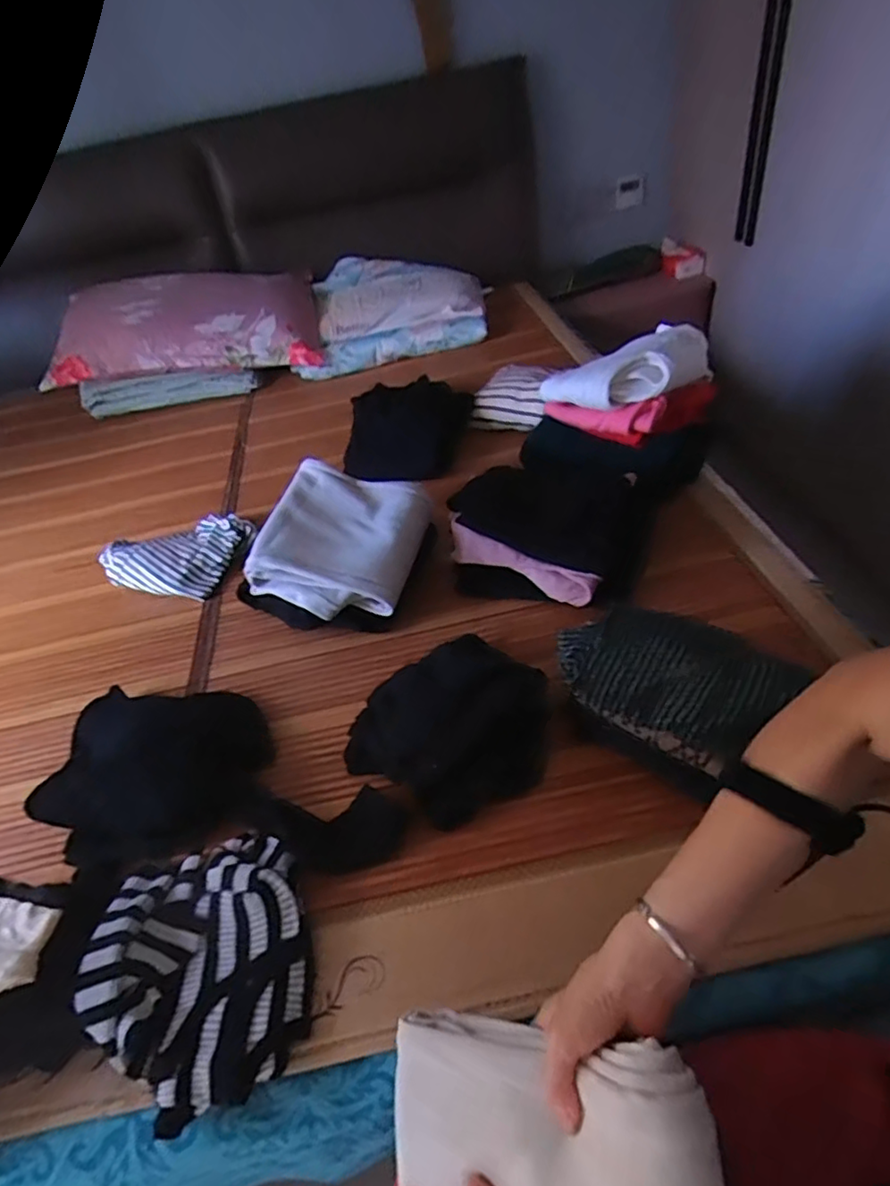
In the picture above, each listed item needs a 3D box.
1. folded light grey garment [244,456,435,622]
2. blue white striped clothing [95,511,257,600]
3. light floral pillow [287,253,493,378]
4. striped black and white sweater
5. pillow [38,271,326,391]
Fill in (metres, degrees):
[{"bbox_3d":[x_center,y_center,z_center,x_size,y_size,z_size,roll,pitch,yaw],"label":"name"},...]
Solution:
[{"bbox_3d":[-0.158,-0.080,0.939,0.230,0.052,0.245,13,59,9],"label":"folded light grey garment"},{"bbox_3d":[-0.484,-0.074,1.129,0.274,0.067,0.174,5,44,19],"label":"blue white striped clothing"},{"bbox_3d":[-0.141,-0.786,1.754,0.513,0.189,0.421,-3,43,10],"label":"light floral pillow"},{"bbox_3d":[-0.232,0.343,0.584,0.197,0.054,0.232,-22,43,-12],"label":"striped black and white sweater"},{"bbox_3d":[-0.702,-0.732,1.681,0.704,0.140,0.330,-5,79,-5],"label":"pillow"}]

